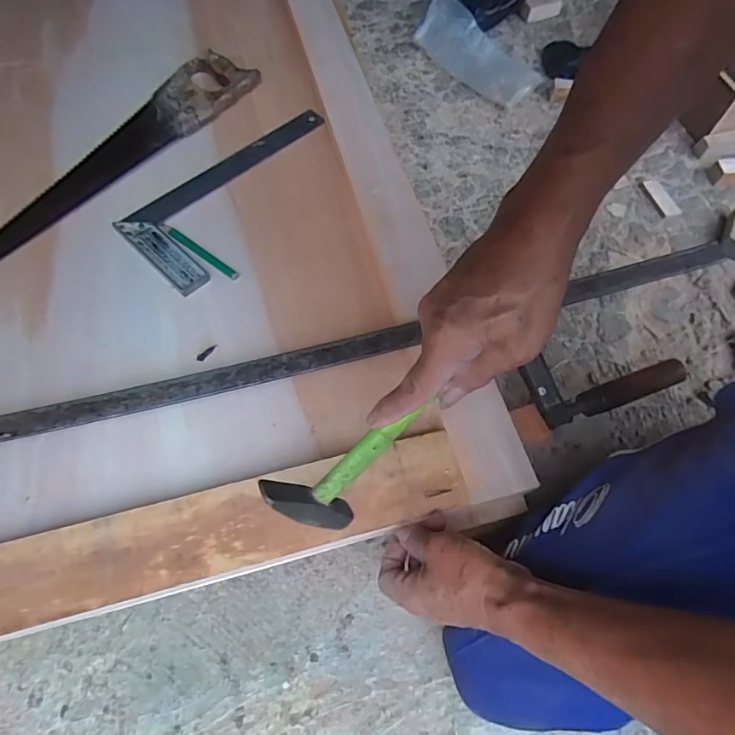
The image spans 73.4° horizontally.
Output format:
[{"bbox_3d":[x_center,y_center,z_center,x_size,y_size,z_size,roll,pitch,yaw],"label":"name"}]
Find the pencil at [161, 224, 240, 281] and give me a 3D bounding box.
[{"bbox_3d":[-0.218,-0.151,0.641,0.131,0.007,0.011,34,67,15],"label":"pencil"}]

